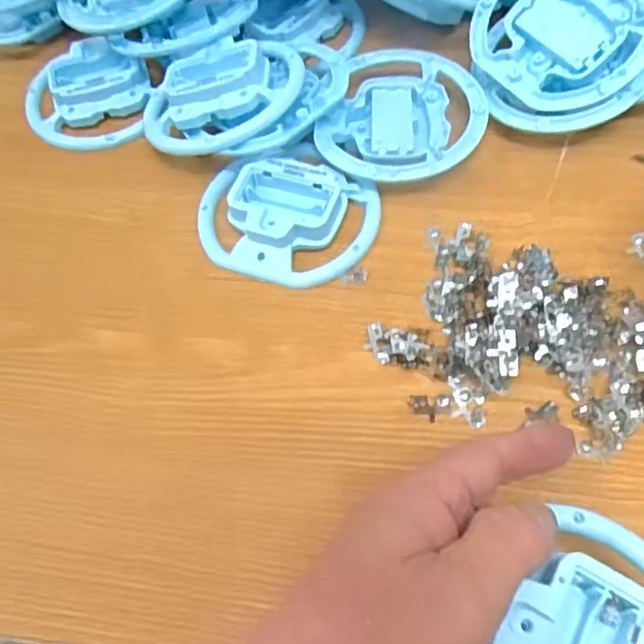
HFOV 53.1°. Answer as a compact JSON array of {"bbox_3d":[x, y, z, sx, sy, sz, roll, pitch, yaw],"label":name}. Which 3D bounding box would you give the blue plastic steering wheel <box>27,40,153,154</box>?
[{"bbox_3d":[-0.156,-0.151,0.432,0.081,0.021,0.089,-2,61,4],"label":"blue plastic steering wheel"}]

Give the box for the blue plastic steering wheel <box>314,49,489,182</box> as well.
[{"bbox_3d":[0.050,-0.122,0.393,0.092,0.019,0.104,17,64,14],"label":"blue plastic steering wheel"}]

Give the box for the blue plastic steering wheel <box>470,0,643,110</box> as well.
[{"bbox_3d":[0.143,-0.174,0.377,0.100,0.014,0.104,-4,80,23],"label":"blue plastic steering wheel"}]

